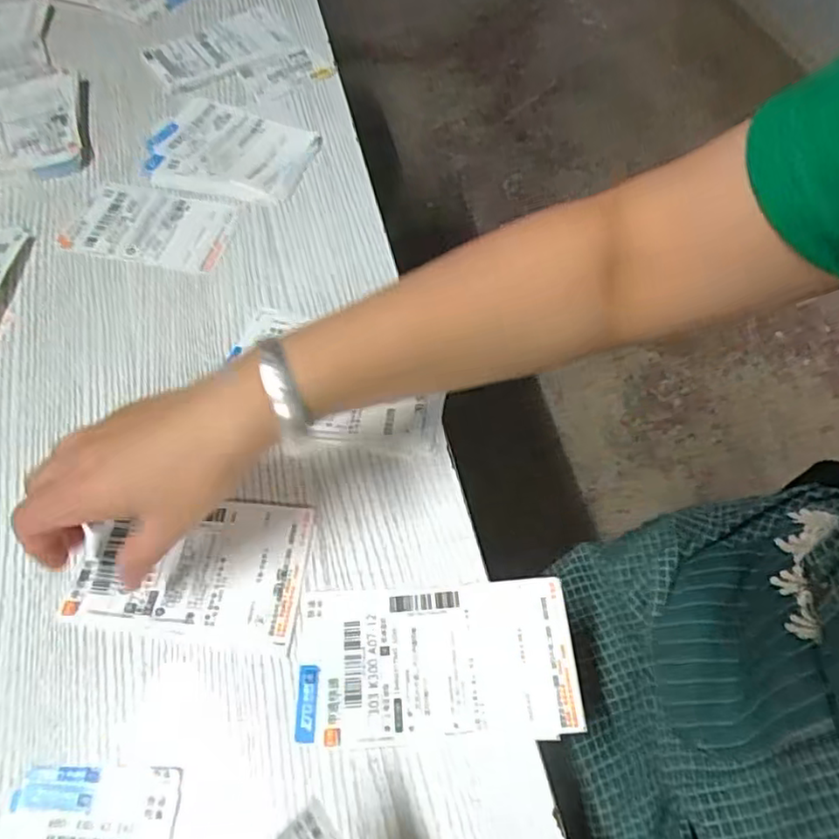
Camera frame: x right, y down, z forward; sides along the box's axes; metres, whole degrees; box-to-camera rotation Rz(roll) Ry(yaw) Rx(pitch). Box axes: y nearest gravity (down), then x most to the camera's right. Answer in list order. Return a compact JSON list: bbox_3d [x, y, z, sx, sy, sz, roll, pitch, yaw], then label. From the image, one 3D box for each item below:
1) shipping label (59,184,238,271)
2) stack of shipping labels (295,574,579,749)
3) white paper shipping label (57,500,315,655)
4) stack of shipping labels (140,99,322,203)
[{"bbox_3d":[-0.214,-0.156,0.505,0.127,0.005,0.077,11,60,7],"label":"shipping label"},{"bbox_3d":[0.008,0.124,0.329,0.140,0.006,0.078,-2,59,0],"label":"stack of shipping labels"},{"bbox_3d":[-0.129,0.081,0.360,0.127,0.004,0.079,6,60,4],"label":"white paper shipping label"},{"bbox_3d":[-0.160,-0.226,0.537,0.138,0.009,0.102,20,62,12],"label":"stack of shipping labels"}]

